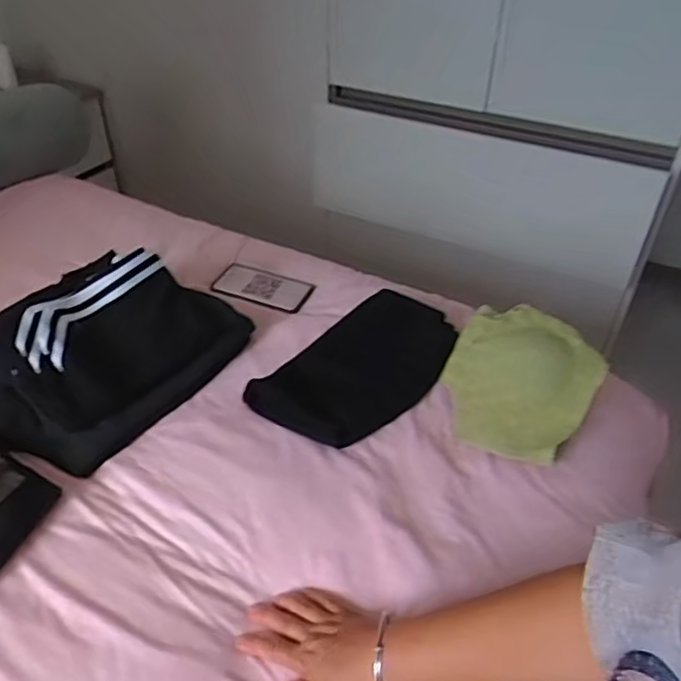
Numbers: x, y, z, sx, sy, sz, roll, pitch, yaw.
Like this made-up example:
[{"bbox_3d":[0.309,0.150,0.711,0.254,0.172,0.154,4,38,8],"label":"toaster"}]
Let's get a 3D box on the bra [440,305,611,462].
[{"bbox_3d":[0.232,0.047,0.803,0.189,0.046,0.189,-3,66,7],"label":"bra"}]

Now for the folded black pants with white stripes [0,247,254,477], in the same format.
[{"bbox_3d":[-0.325,-0.007,0.831,0.254,0.124,0.331,28,46,29],"label":"folded black pants with white stripes"}]

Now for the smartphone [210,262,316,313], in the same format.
[{"bbox_3d":[-0.134,-0.088,1.037,0.171,0.014,0.091,14,41,16],"label":"smartphone"}]

